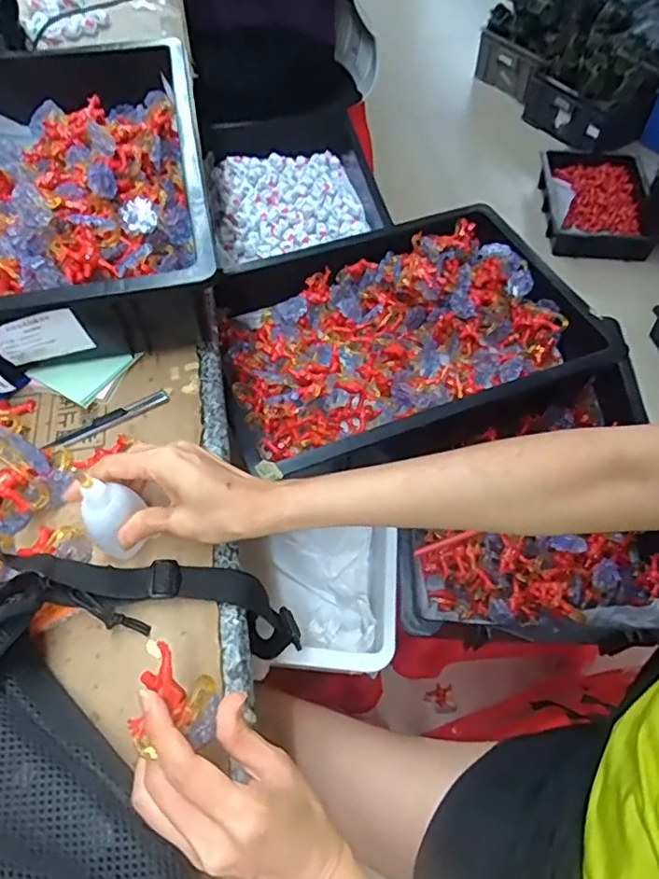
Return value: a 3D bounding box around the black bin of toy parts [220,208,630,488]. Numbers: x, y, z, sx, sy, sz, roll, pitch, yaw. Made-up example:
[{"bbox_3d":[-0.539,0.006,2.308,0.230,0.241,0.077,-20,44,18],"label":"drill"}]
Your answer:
[{"bbox_3d":[0.074,-0.132,0.707,0.450,0.111,0.321,-22,59,-13],"label":"black bin of toy parts"}]

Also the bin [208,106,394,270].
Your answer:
[{"bbox_3d":[-0.078,-0.481,1.066,0.292,0.094,0.359,-9,57,-5],"label":"bin"}]

